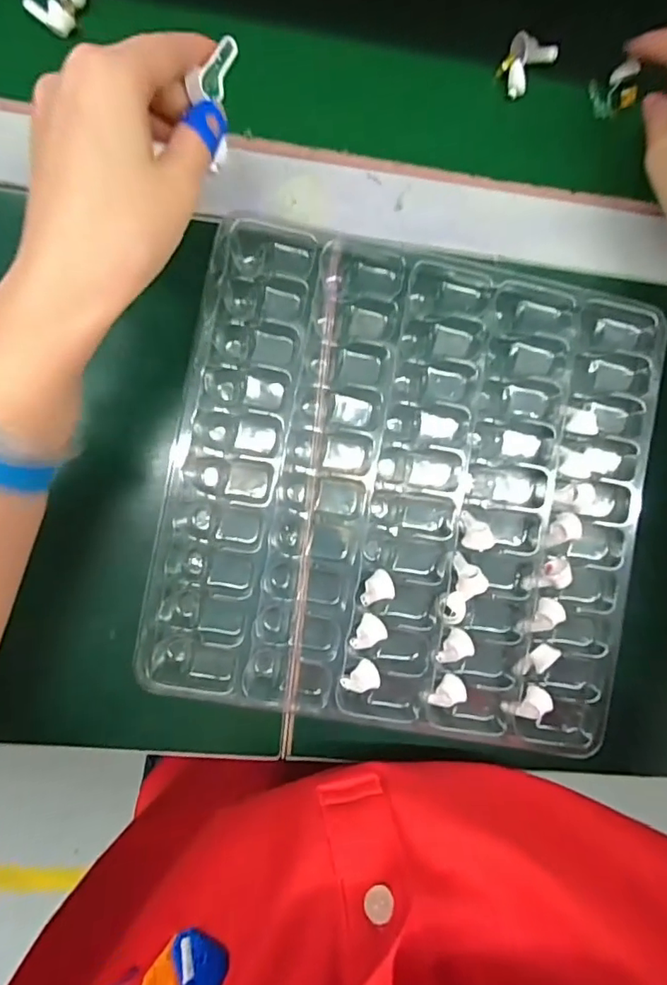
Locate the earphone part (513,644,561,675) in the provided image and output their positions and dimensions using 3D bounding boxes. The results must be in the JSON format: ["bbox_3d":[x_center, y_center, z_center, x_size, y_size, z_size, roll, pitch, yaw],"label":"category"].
[{"bbox_3d":[0.112,0.094,0.292,0.026,0.008,0.012,-30,91,-6],"label":"earphone part"}]

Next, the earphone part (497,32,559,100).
[{"bbox_3d":[0.118,-0.262,0.321,0.027,0.018,0.033,30,85,-4],"label":"earphone part"}]

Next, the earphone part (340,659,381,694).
[{"bbox_3d":[0.015,0.100,0.283,0.020,0.009,0.015,-41,93,-6],"label":"earphone part"}]

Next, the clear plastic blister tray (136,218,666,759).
[{"bbox_3d":[0.041,-0.005,0.291,0.249,0.027,0.257,10,87,-6],"label":"clear plastic blister tray"}]

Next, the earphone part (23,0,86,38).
[{"bbox_3d":[-0.154,-0.280,0.296,0.025,0.012,0.036,35,85,-4],"label":"earphone part"}]

